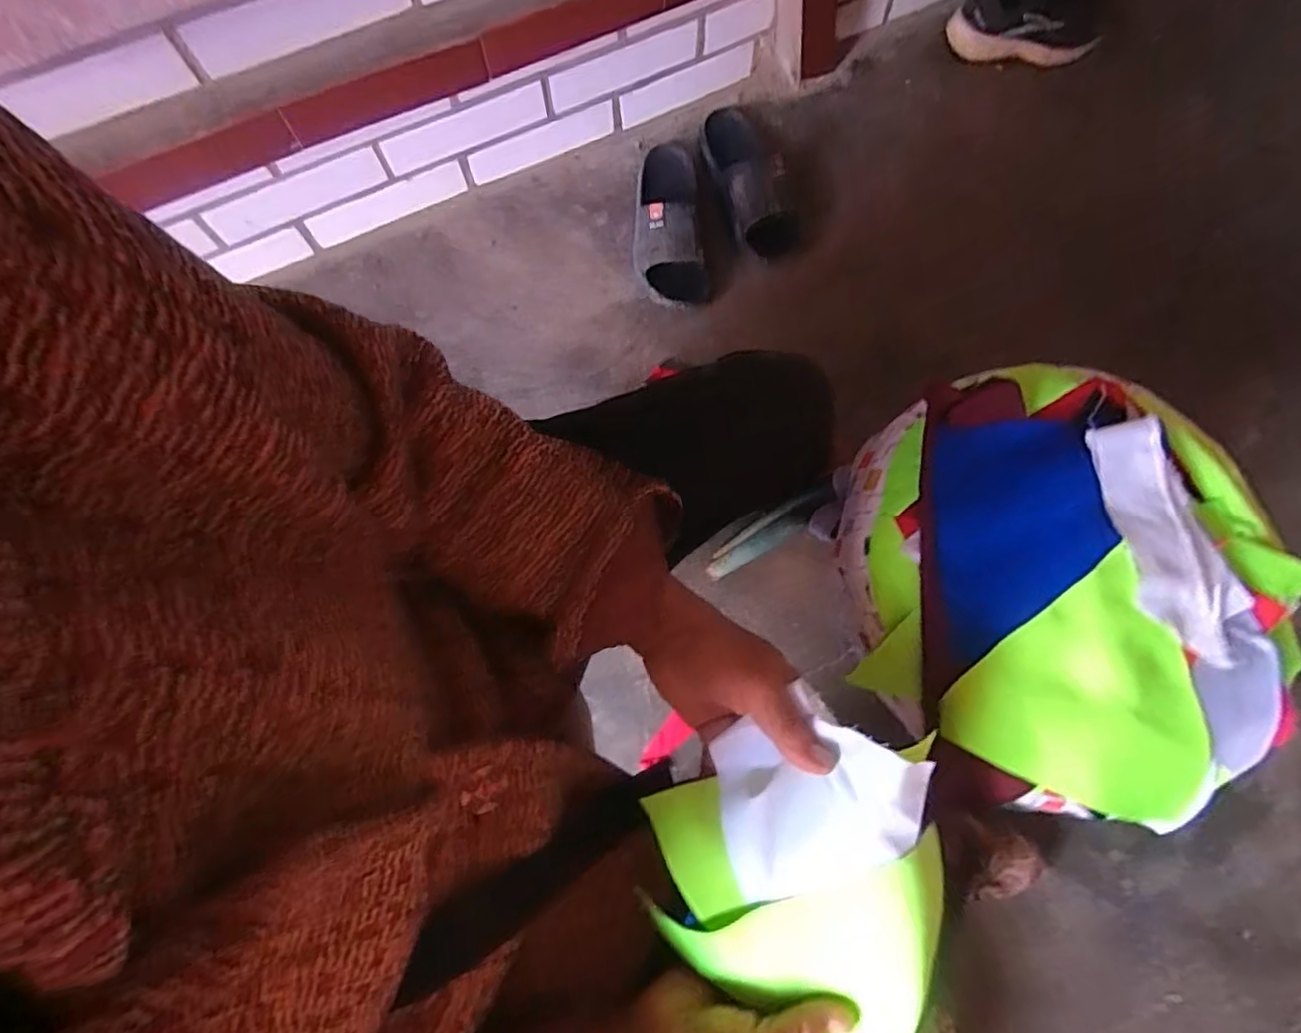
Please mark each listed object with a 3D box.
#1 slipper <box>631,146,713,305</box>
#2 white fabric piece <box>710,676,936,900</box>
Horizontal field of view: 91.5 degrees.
[{"bbox_3d":[0.026,-0.441,0.916,0.103,0.104,0.264,-5,76,-2],"label":"slipper"},{"bbox_3d":[0.088,0.147,0.334,0.109,0.023,0.081,-24,67,24],"label":"white fabric piece"}]

